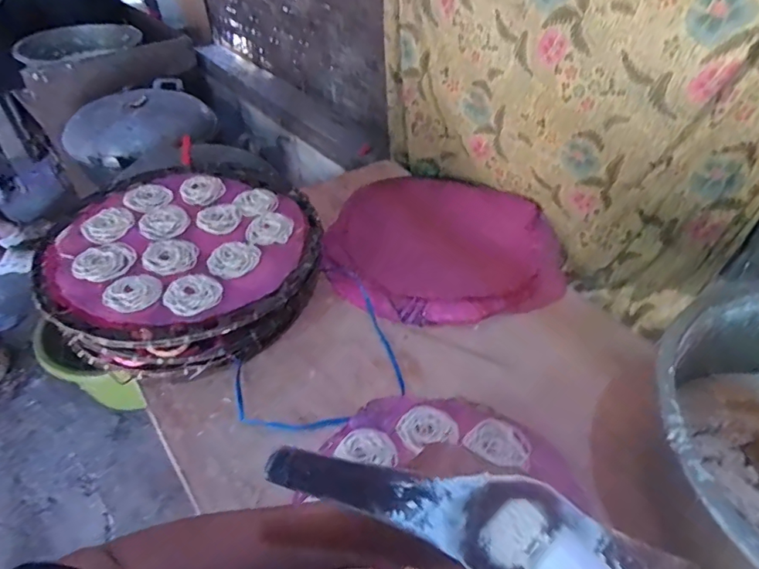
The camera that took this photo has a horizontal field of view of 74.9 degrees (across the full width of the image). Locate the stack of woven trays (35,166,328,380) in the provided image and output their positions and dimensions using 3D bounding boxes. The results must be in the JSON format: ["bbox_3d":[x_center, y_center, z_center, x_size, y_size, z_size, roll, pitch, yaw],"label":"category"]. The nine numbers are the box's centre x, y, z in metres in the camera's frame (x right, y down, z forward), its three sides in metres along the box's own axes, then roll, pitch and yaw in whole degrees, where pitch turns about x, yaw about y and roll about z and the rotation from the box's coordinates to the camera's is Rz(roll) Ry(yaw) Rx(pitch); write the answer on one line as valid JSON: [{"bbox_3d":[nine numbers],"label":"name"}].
[{"bbox_3d":[-0.296,-0.038,0.784,0.389,0.097,0.393,0,46,1],"label":"stack of woven trays"}]

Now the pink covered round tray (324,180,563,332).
[{"bbox_3d":[0.120,-0.079,0.892,0.398,0.027,0.383,0,43,0],"label":"pink covered round tray"}]

